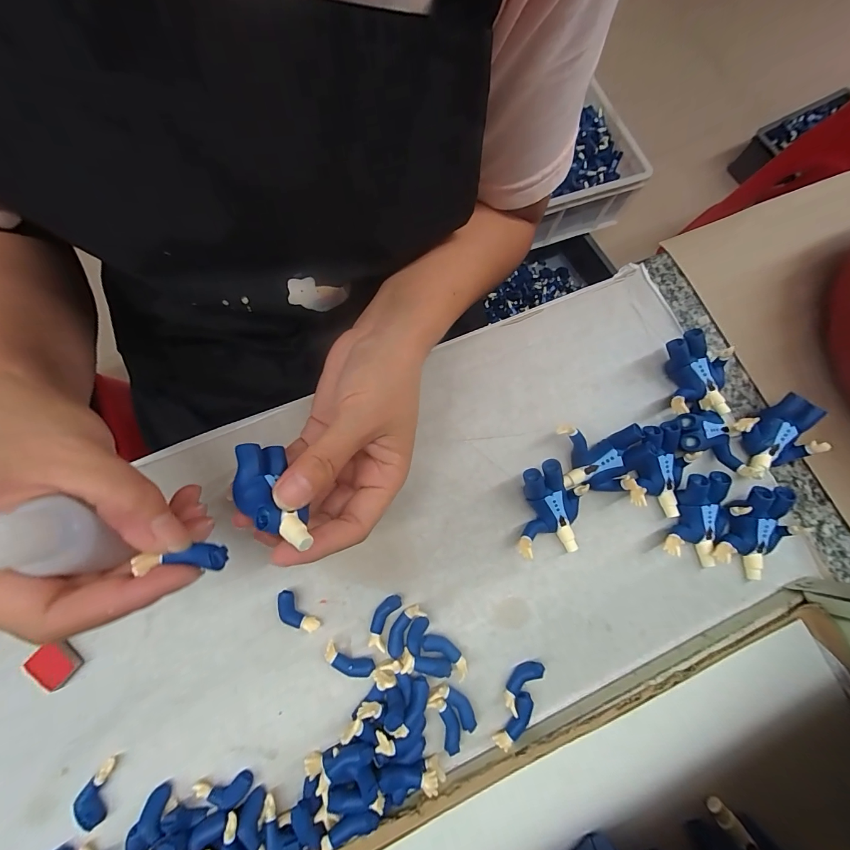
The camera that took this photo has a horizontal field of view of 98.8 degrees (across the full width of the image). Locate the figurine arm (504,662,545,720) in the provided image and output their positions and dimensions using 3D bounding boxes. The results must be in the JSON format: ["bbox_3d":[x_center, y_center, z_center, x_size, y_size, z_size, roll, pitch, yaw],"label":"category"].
[{"bbox_3d":[0.054,0.145,0.205,0.013,0.007,0.028,43,78,8],"label":"figurine arm"}]

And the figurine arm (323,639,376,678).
[{"bbox_3d":[-0.042,0.131,0.202,0.028,0.007,0.011,24,76,3],"label":"figurine arm"}]

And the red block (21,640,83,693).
[{"bbox_3d":[-0.200,0.128,0.197,0.023,0.008,0.019,38,77,7],"label":"red block"}]

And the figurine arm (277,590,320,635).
[{"bbox_3d":[-0.074,0.108,0.207,0.013,0.007,0.028,-43,81,-12],"label":"figurine arm"}]

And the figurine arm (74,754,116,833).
[{"bbox_3d":[-0.167,0.186,0.184,0.012,0.006,0.028,1,76,-2],"label":"figurine arm"}]

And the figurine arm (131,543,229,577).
[{"bbox_3d":[-0.088,0.050,0.134,0.028,0.007,0.009,-2,72,-11],"label":"figurine arm"}]

